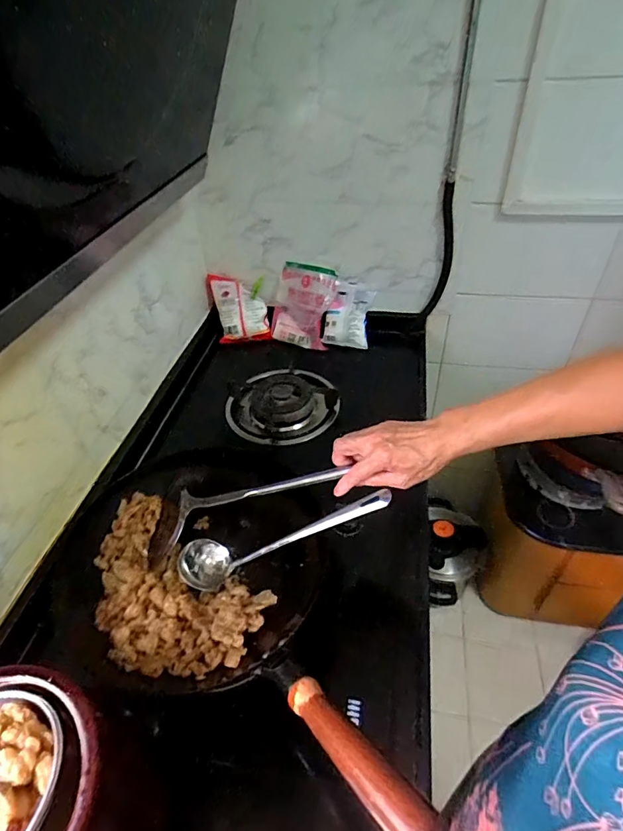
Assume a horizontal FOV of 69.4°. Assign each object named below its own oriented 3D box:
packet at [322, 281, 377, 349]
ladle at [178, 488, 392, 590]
[{"bbox_3d":[0.095,-0.256,1.145,0.110,0.029,0.156,8,81,7],"label":"packet"},{"bbox_3d":[-0.039,0.160,0.577,0.296,0.055,0.064,-24,37,20],"label":"ladle"}]

